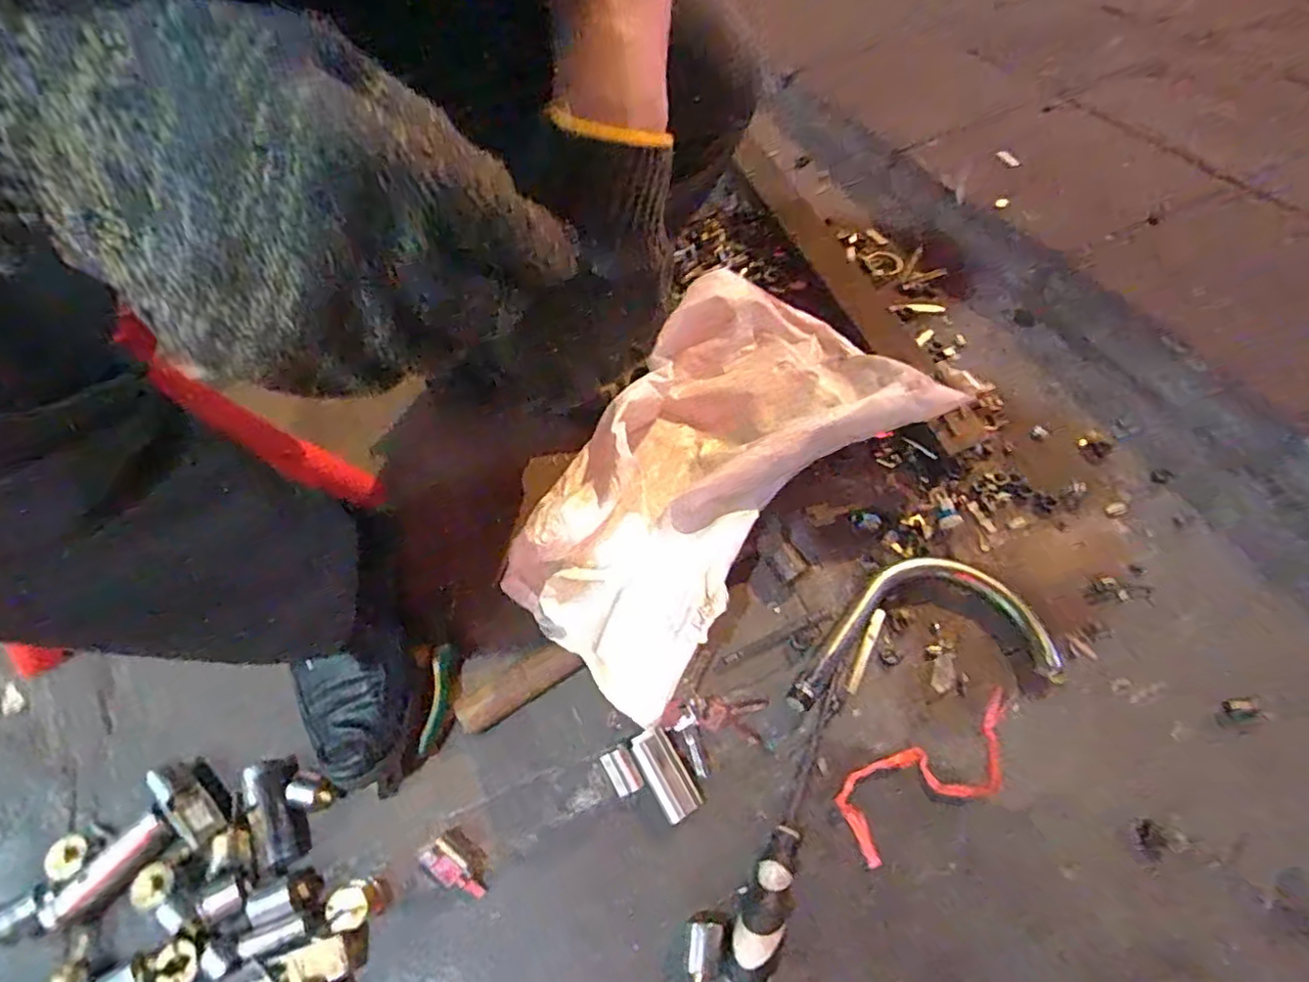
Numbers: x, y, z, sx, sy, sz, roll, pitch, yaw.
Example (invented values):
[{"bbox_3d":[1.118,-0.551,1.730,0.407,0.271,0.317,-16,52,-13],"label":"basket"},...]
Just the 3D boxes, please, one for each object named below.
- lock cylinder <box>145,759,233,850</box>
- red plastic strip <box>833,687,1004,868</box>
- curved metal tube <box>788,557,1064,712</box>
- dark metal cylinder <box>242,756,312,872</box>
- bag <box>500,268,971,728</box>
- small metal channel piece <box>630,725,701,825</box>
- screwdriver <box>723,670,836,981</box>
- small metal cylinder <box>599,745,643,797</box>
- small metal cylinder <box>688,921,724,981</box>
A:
[{"bbox_3d":[-0.360,0.244,0.504,0.074,0.032,0.031,39,68,24],"label":"lock cylinder"},{"bbox_3d":[0.239,0.236,0.540,0.187,0.019,0.063,-23,63,-12],"label":"red plastic strip"},{"bbox_3d":[0.238,0.119,0.594,0.269,0.041,0.128,-8,59,-5],"label":"curved metal tube"},{"bbox_3d":[-0.293,0.250,0.502,0.036,0.031,0.079,-32,62,-15],"label":"dark metal cylinder"},{"bbox_3d":[0.080,-0.034,0.636,0.279,0.104,0.502,28,56,16],"label":"bag"},{"bbox_3d":[0.009,0.230,0.523,0.031,0.027,0.069,-27,60,-13],"label":"small metal channel piece"},{"bbox_3d":[0.104,0.253,0.501,0.034,0.039,0.236,18,61,14],"label":"screwdriver"},{"bbox_3d":[-0.026,0.229,0.525,0.022,0.015,0.036,-26,63,-14],"label":"small metal cylinder"},{"bbox_3d":[0.036,0.331,0.463,0.023,0.021,0.036,4,58,6],"label":"small metal cylinder"}]

